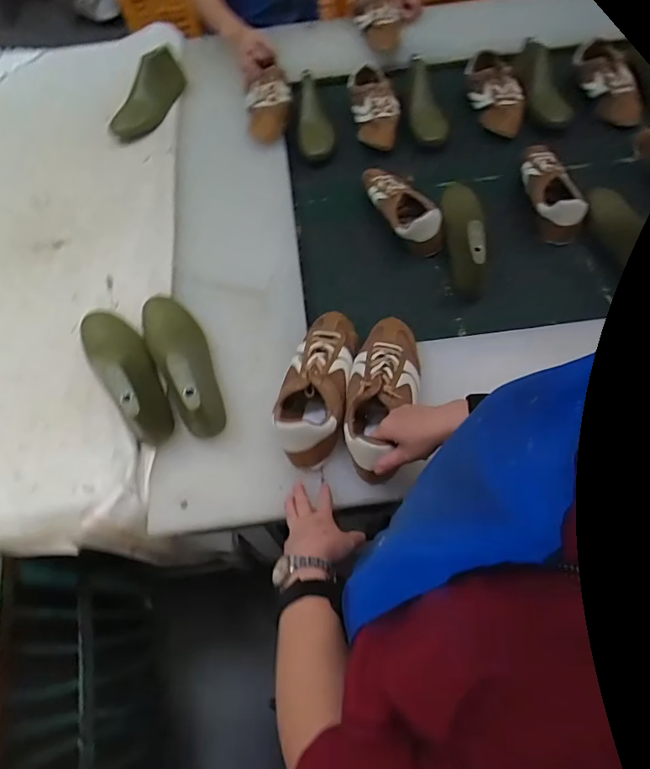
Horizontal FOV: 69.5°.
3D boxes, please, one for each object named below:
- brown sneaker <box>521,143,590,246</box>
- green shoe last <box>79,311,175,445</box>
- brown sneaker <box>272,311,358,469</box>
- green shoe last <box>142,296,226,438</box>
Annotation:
[{"bbox_3d":[0.439,-0.399,0.928,0.089,0.063,0.258,-9,61,0],"label":"brown sneaker"},{"bbox_3d":[-0.305,-0.028,0.702,0.084,0.097,0.263,-31,63,-12],"label":"green shoe last"},{"bbox_3d":[-0.010,-0.010,0.679,0.093,0.085,0.244,6,62,8],"label":"brown sneaker"},{"bbox_3d":[-0.214,-0.046,0.707,0.078,0.104,0.266,-27,63,-10],"label":"green shoe last"}]

